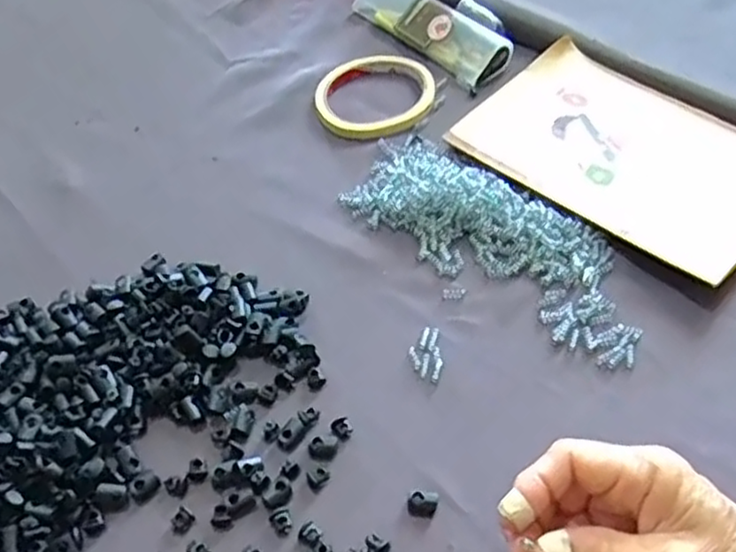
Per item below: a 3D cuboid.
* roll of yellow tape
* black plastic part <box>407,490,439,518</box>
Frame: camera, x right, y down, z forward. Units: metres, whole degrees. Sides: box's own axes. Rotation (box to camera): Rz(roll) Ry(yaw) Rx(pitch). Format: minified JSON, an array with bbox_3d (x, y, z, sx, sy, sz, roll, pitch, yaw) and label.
[{"bbox_3d":[0.006,-0.140,0.549,0.083,0.012,0.094,35,60,28],"label":"roll of yellow tape"},{"bbox_3d":[0.027,0.111,0.348,0.014,0.008,0.012,14,52,14],"label":"black plastic part"}]

